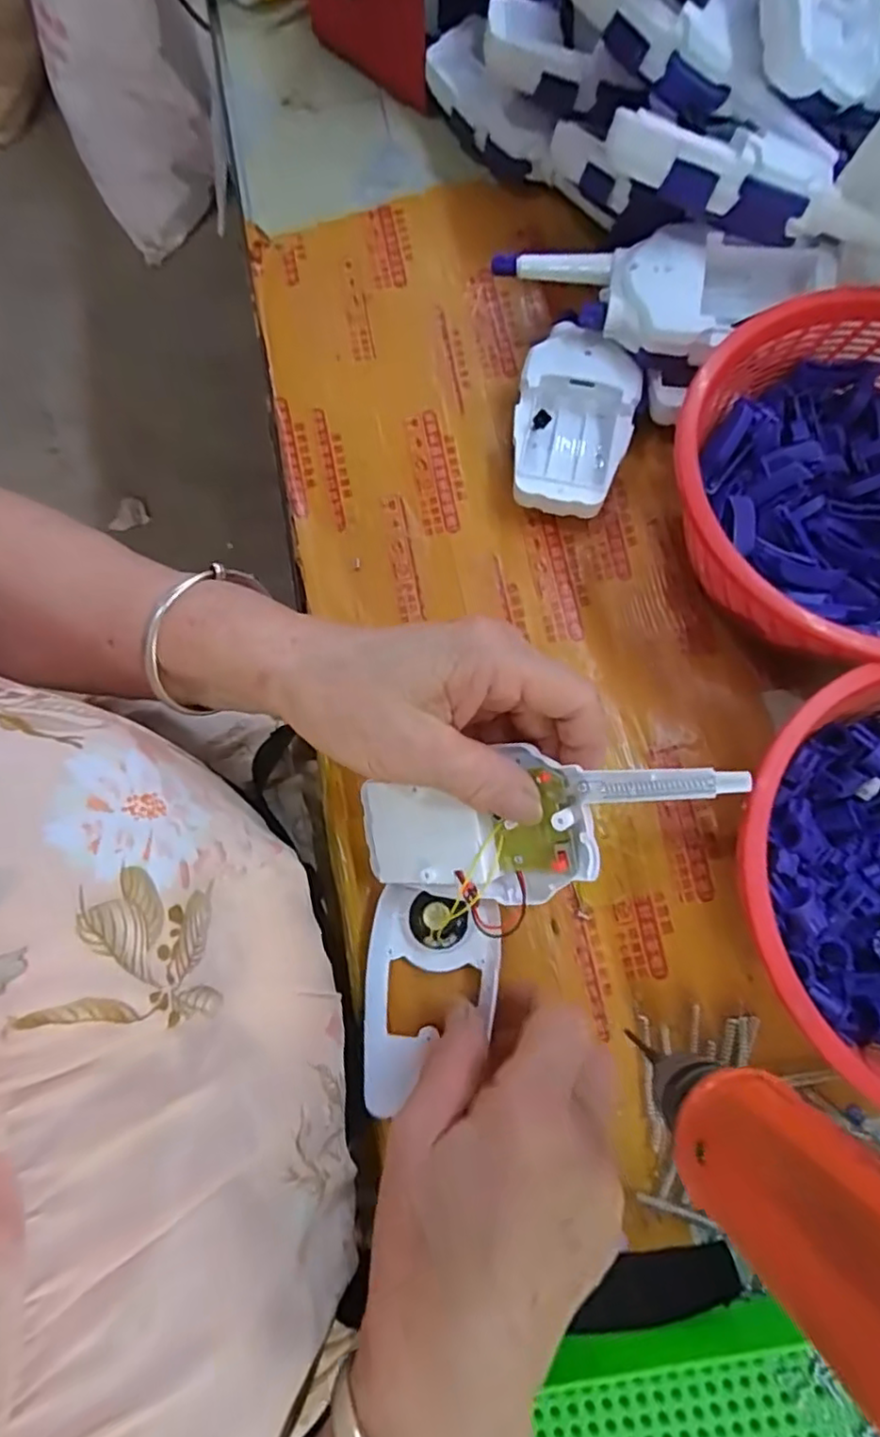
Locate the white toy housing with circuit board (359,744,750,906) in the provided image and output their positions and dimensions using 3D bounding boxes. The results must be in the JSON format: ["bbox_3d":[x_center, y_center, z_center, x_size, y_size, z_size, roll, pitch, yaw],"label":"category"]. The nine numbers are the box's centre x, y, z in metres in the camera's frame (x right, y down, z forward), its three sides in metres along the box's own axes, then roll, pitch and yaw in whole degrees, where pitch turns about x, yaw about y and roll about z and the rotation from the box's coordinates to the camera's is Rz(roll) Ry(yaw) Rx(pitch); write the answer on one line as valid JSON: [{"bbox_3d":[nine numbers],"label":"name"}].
[{"bbox_3d":[0.036,0.042,0.257,0.159,0.023,0.059,-16,73,31],"label":"white toy housing with circuit board"}]

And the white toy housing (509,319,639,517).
[{"bbox_3d":[0.071,-0.162,0.354,0.065,0.038,0.107,18,76,5],"label":"white toy housing"}]

